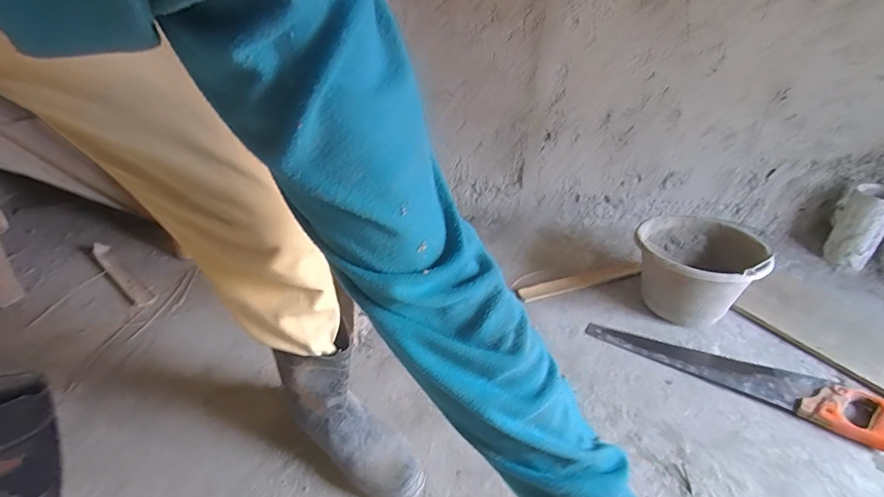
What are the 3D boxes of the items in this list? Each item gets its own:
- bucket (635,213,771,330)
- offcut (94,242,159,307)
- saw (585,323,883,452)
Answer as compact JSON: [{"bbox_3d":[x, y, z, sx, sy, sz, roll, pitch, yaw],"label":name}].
[{"bbox_3d":[0.537,0.052,0.945,0.227,0.172,0.221,-1,35,1],"label":"bucket"},{"bbox_3d":[-0.759,0.057,1.040,0.315,0.018,0.039,25,43,32],"label":"offcut"},{"bbox_3d":[0.538,0.219,0.838,0.485,0.025,0.108,21,41,28],"label":"saw"}]

